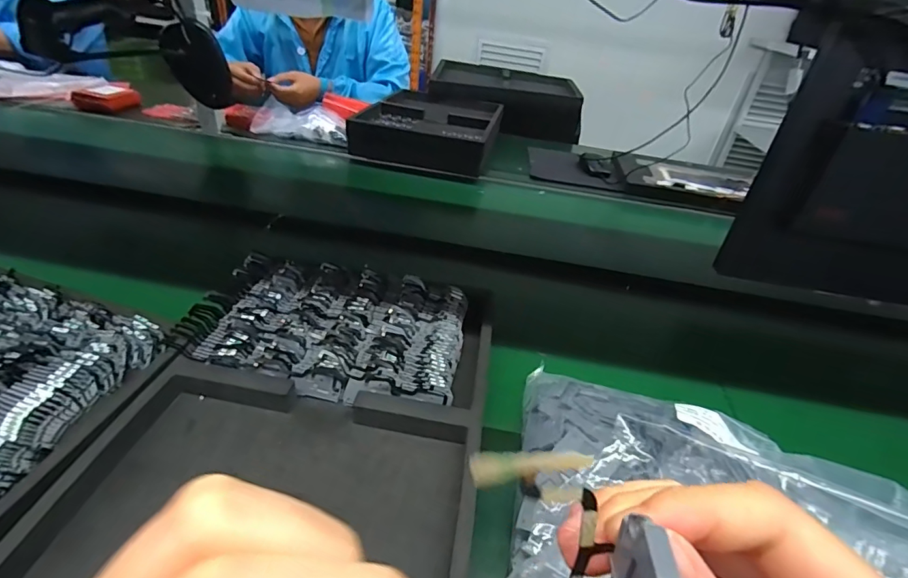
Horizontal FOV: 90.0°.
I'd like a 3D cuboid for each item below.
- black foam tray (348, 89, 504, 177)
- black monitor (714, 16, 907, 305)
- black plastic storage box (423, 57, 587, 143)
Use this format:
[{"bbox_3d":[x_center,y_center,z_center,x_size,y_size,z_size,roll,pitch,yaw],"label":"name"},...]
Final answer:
[{"bbox_3d":[-0.049,-0.402,1.126,0.298,0.075,0.405,11,35,5],"label":"black foam tray"},{"bbox_3d":[0.561,-0.131,0.539,0.356,0.338,0.049,10,34,9],"label":"black monitor"},{"bbox_3d":[0.163,-0.574,1.387,0.452,0.129,0.277,11,35,4],"label":"black plastic storage box"}]

